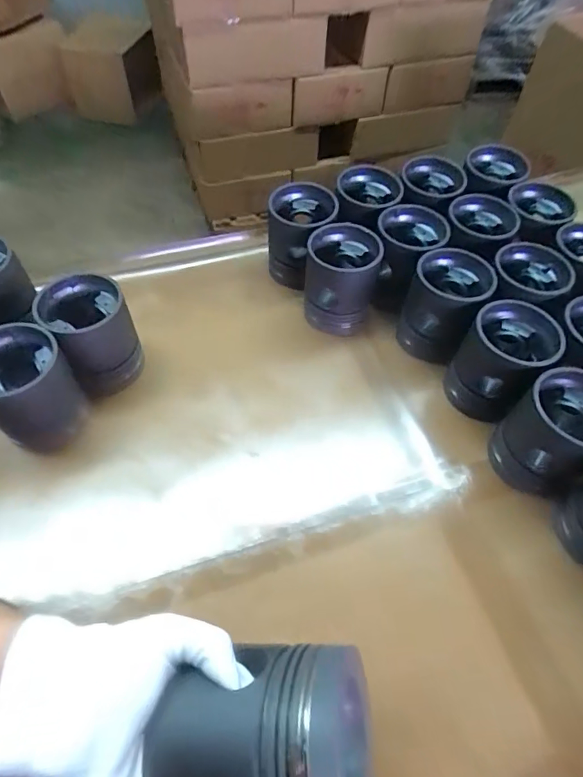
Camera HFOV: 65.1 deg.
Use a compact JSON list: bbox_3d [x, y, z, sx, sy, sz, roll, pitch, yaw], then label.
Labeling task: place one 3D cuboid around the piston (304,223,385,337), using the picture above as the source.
[{"bbox_3d":[0.064,-0.141,0.601,0.087,0.110,0.093,1,55,-1],"label":"piston"}]

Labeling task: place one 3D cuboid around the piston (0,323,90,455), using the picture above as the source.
[{"bbox_3d":[-0.277,0.003,0.485,0.083,0.122,0.089,35,62,21],"label":"piston"}]

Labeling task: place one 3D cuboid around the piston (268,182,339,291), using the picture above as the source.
[{"bbox_3d":[0.017,-0.210,0.645,0.098,0.114,0.088,6,55,3],"label":"piston"}]

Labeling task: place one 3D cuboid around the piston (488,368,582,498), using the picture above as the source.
[{"bbox_3d":[0.272,0.049,0.471,0.090,0.111,0.088,1,55,-1],"label":"piston"}]

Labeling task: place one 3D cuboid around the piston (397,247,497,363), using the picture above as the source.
[{"bbox_3d":[0.191,-0.107,0.577,0.086,0.107,0.101,19,57,12],"label":"piston"}]

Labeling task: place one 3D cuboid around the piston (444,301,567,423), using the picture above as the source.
[{"bbox_3d":[0.241,-0.030,0.525,0.089,0.105,0.093,1,55,-1],"label":"piston"}]

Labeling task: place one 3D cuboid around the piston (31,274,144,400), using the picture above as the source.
[{"bbox_3d":[-0.229,-0.057,0.535,0.090,0.112,0.107,-36,63,-23],"label":"piston"}]

